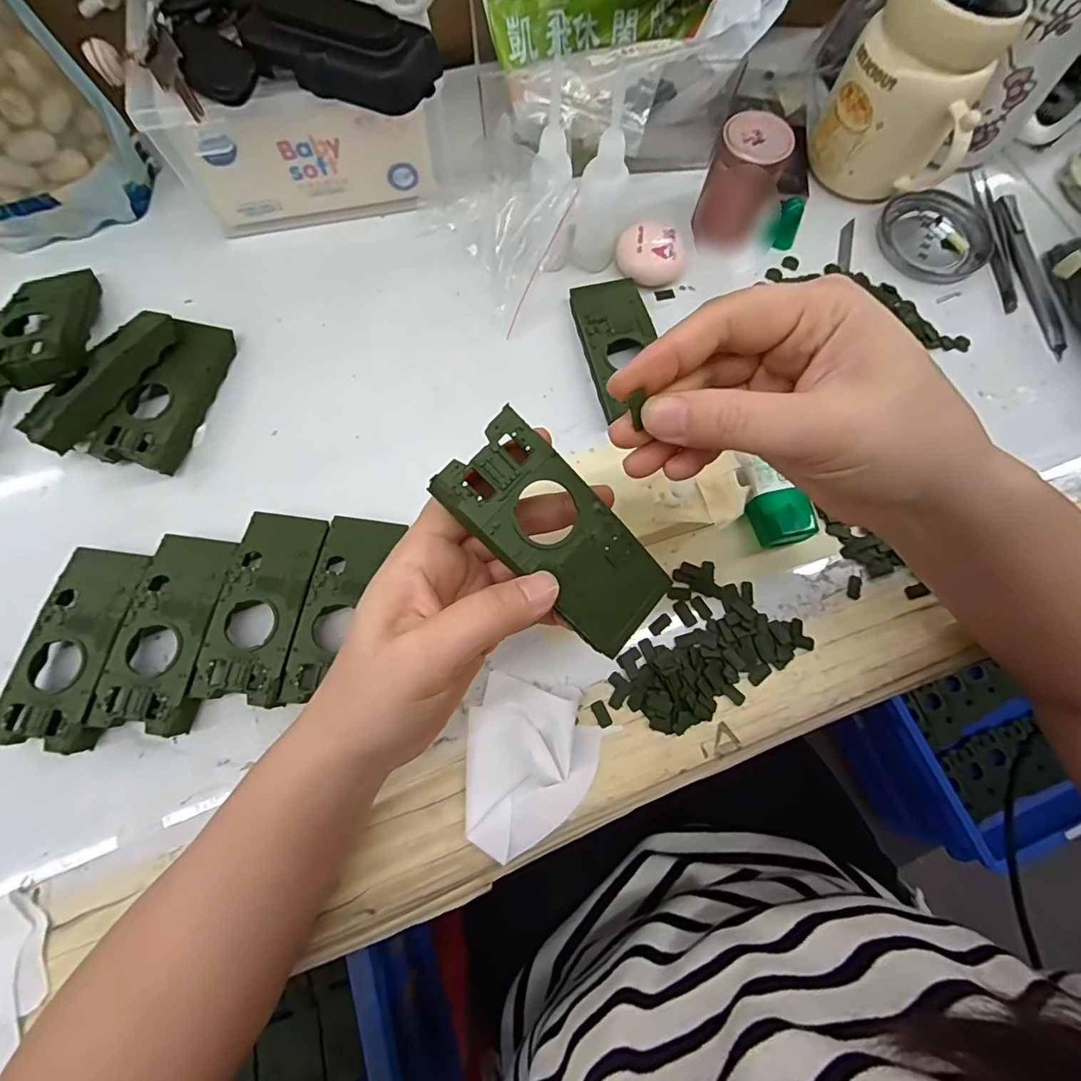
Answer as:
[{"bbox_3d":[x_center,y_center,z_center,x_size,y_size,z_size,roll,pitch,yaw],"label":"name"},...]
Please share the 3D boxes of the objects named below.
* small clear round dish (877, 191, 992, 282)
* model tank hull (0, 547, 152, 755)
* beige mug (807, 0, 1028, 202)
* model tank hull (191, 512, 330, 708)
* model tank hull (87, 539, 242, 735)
[{"bbox_3d":[0.292,-0.229,0.368,0.078,0.008,0.078,0,74,-1],"label":"small clear round dish"},{"bbox_3d":[-0.250,0.057,0.272,0.046,0.018,0.103,6,74,1],"label":"model tank hull"},{"bbox_3d":[0.253,-0.308,0.337,0.094,0.114,0.082,29,76,7],"label":"beige mug"},{"bbox_3d":[-0.154,0.035,0.279,0.046,0.016,0.103,8,74,1],"label":"model tank hull"},{"bbox_3d":[-0.203,0.049,0.275,0.047,0.018,0.103,7,74,1],"label":"model tank hull"}]

